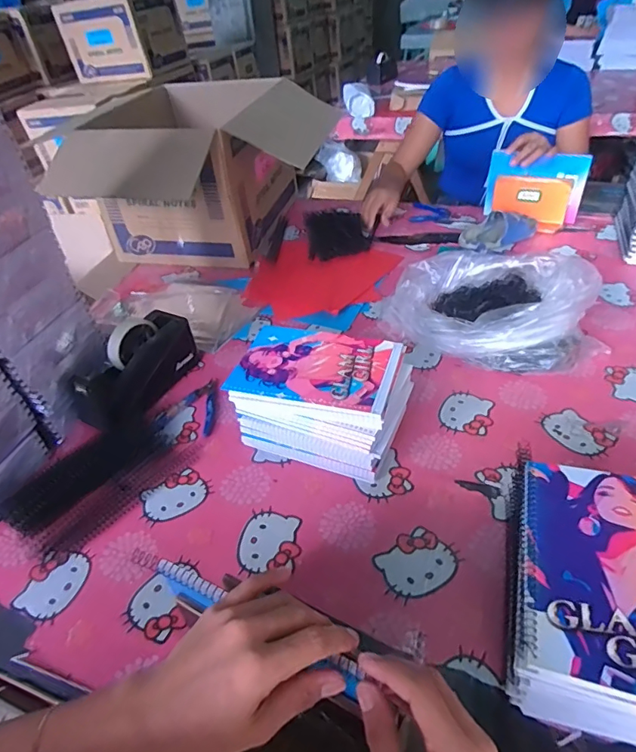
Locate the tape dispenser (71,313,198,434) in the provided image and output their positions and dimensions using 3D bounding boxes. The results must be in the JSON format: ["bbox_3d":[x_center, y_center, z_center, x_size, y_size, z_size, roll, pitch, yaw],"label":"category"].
[{"bbox_3d":[-0.284,-0.014,0.746,0.087,0.100,0.202,14,45,21],"label":"tape dispenser"}]

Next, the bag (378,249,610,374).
[{"bbox_3d":[0.274,-0.122,0.793,0.251,0.120,0.296,-24,45,-19],"label":"bag"}]

